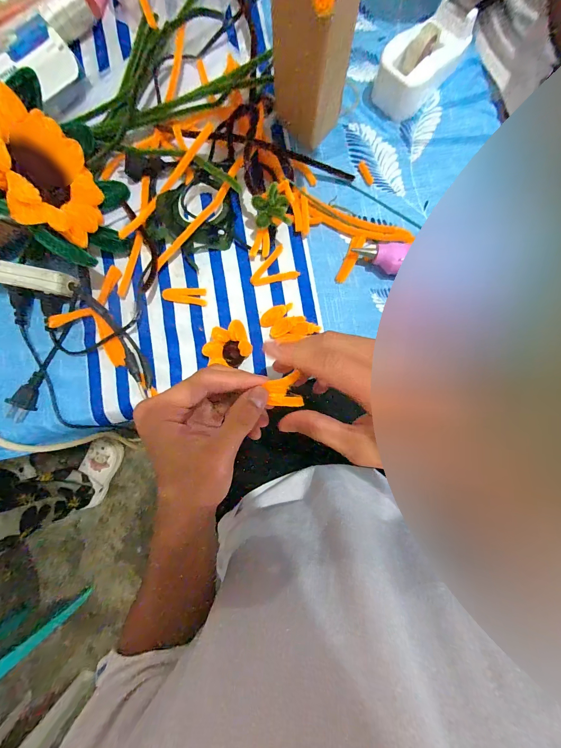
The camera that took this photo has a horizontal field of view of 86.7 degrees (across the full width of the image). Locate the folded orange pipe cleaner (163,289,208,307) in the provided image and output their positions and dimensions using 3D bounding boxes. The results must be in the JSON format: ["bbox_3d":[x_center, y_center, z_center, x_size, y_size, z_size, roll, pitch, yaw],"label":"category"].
[{"bbox_3d":[-0.105,-0.085,0.327,0.046,0.009,0.018,-1,88,2],"label":"folded orange pipe cleaner"}]

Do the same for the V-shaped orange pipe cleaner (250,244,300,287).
[{"bbox_3d":[-0.003,-0.110,0.325,0.039,0.004,0.052,39,89,3],"label":"V-shaped orange pipe cleaner"}]

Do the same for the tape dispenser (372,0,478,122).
[{"bbox_3d":[0.144,-0.321,0.305,0.050,0.047,0.100,45,90,2],"label":"tape dispenser"}]

